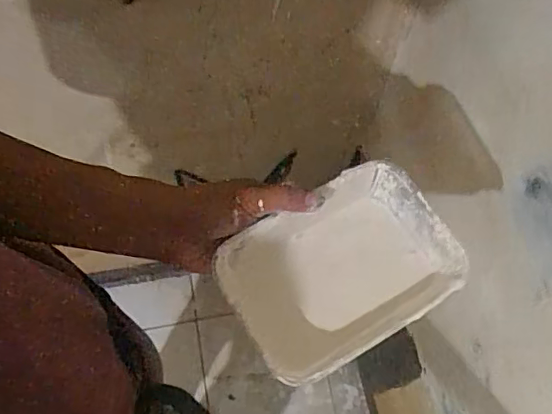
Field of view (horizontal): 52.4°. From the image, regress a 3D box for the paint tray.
[{"bbox_3d":[0.051,0.051,0.428,0.165,0.056,0.115,-30,67,-10],"label":"paint tray"}]

